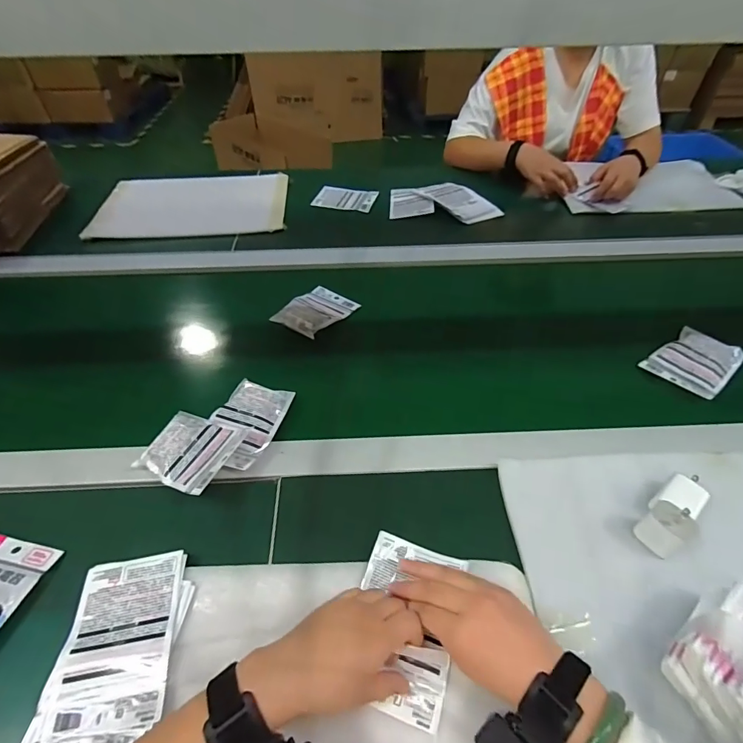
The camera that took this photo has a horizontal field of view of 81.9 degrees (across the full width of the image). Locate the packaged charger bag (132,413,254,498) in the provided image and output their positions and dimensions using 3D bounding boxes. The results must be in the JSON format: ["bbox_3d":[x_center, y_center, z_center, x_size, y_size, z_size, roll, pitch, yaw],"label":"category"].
[{"bbox_3d":[-0.214,0.092,0.516,0.110,0.030,0.096,18,50,17],"label":"packaged charger bag"}]

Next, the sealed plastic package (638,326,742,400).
[{"bbox_3d":[0.480,-0.017,0.636,0.120,0.025,0.096,-32,55,-26],"label":"sealed plastic package"}]

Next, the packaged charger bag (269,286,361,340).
[{"bbox_3d":[-0.090,-0.106,0.731,0.089,0.029,0.129,27,53,23],"label":"packaged charger bag"}]

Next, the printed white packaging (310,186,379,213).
[{"bbox_3d":[-0.062,-0.408,1.014,0.142,0.009,0.104,10,50,11],"label":"printed white packaging"}]

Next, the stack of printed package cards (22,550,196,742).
[{"bbox_3d":[-0.232,0.255,0.390,0.108,0.014,0.166,-1,47,0],"label":"stack of printed package cards"}]

